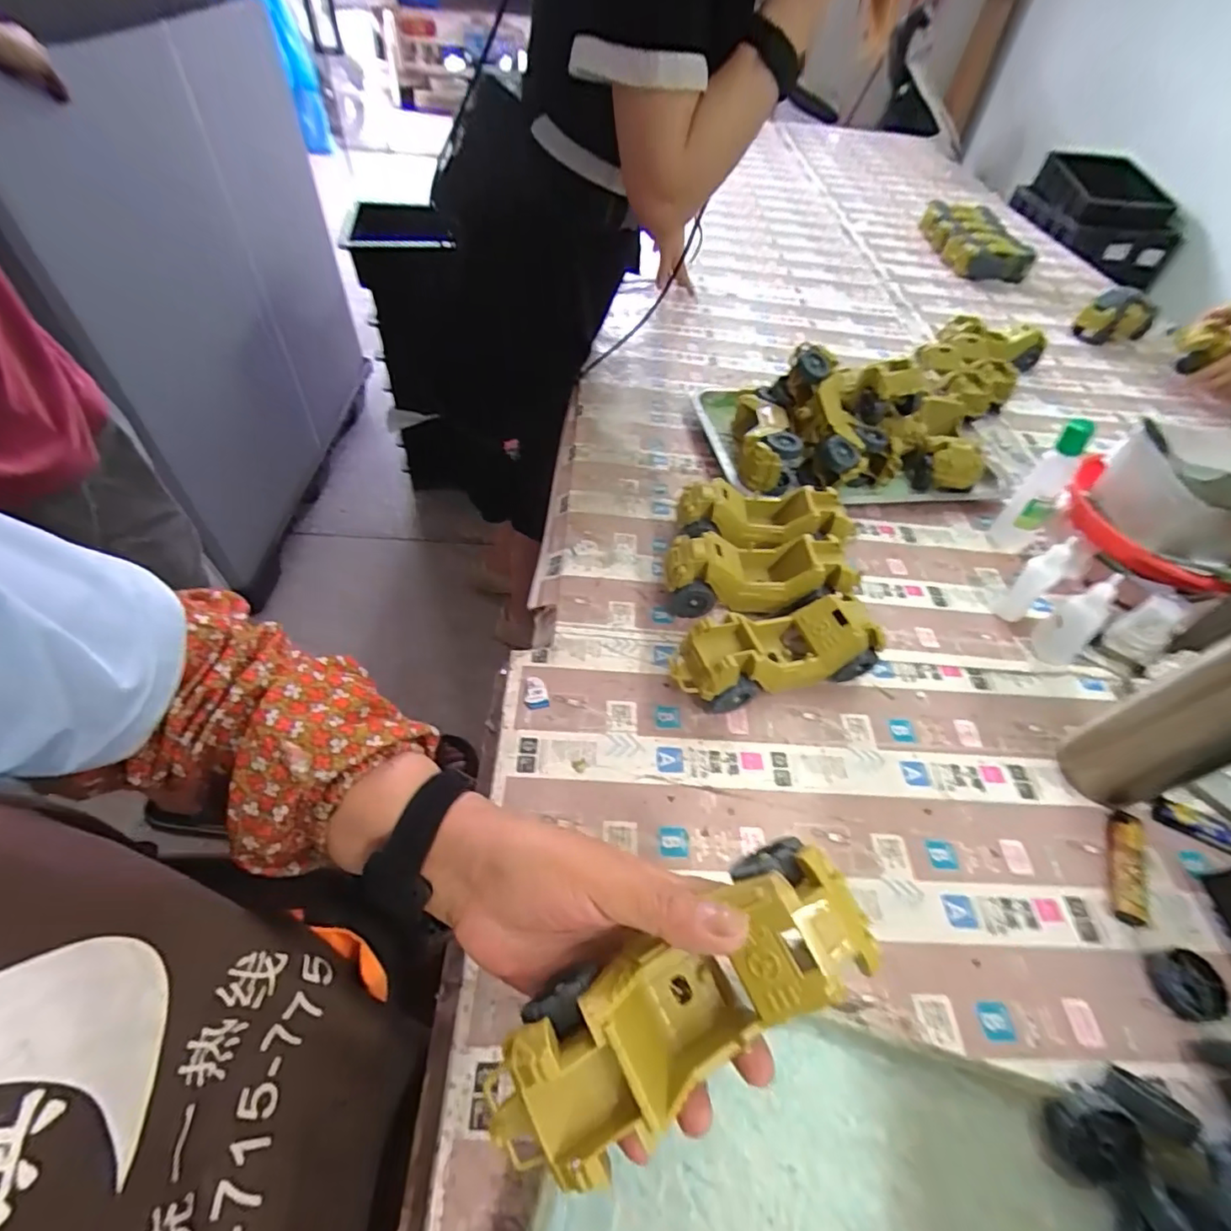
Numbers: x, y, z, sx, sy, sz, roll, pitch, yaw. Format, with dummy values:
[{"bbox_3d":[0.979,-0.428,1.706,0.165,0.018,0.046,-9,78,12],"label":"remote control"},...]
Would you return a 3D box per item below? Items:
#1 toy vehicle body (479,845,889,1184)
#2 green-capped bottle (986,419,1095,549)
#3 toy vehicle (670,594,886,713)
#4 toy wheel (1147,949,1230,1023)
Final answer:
[{"bbox_3d":[0.029,0.163,0.241,0.168,0.052,0.059,-25,57,-14],"label":"toy vehicle body"},{"bbox_3d":[0.438,-0.124,0.586,0.041,0.148,0.032,36,56,21],"label":"green-capped bottle"},{"bbox_3d":[0.126,0.031,0.457,0.171,0.063,0.061,-10,52,-14],"label":"toy vehicle"},{"bbox_3d":[0.356,0.229,0.352,0.040,0.010,0.036,0,51,-6],"label":"toy wheel"}]

